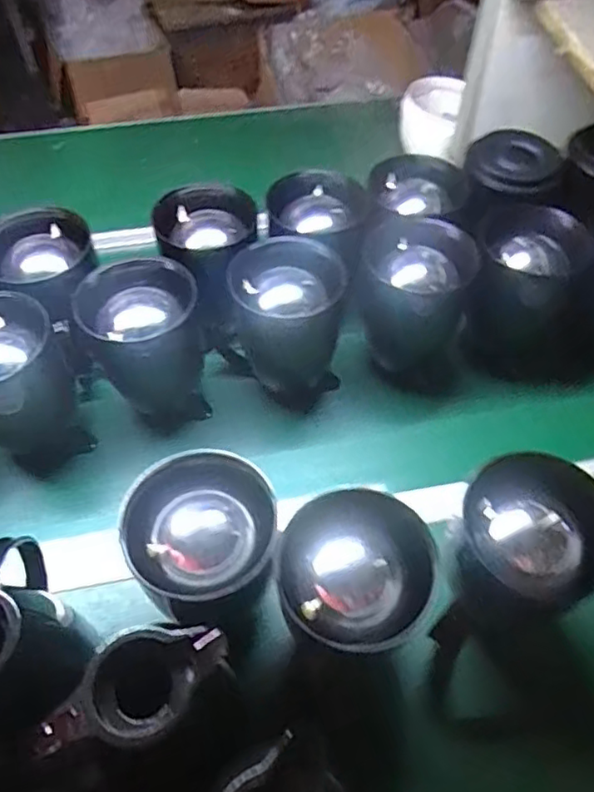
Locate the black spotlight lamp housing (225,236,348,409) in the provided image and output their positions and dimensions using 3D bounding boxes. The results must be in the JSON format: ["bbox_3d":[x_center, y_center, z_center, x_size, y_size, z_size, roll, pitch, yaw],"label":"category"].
[{"bbox_3d":[-0.008,-0.086,0.756,0.124,0.188,0.124,0,56,-1],"label":"black spotlight lamp housing"}]

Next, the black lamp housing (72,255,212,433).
[{"bbox_3d":[-0.176,-0.058,0.721,0.130,0.194,0.118,-20,58,-14],"label":"black lamp housing"}]

